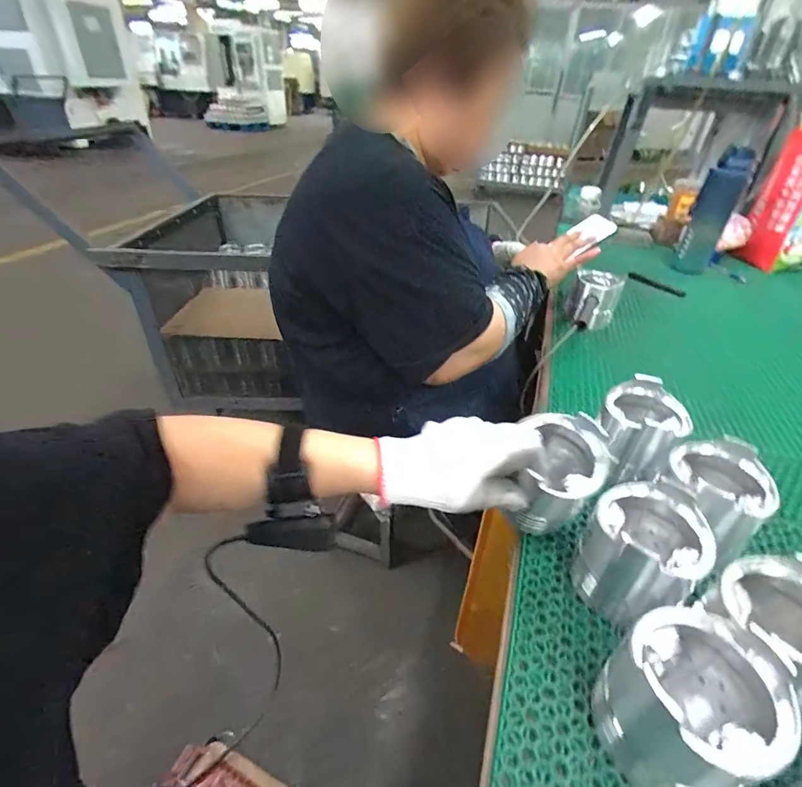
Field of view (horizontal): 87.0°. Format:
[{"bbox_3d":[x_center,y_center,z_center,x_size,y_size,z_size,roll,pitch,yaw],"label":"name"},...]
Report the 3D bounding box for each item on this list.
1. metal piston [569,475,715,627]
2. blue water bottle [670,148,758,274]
[{"bbox_3d":[0.201,0.134,0.358,0.089,0.094,0.080,-26,45,-32],"label":"metal piston"},{"bbox_3d":[0.742,-0.429,1.004,0.085,0.252,0.079,28,44,29],"label":"blue water bottle"}]

